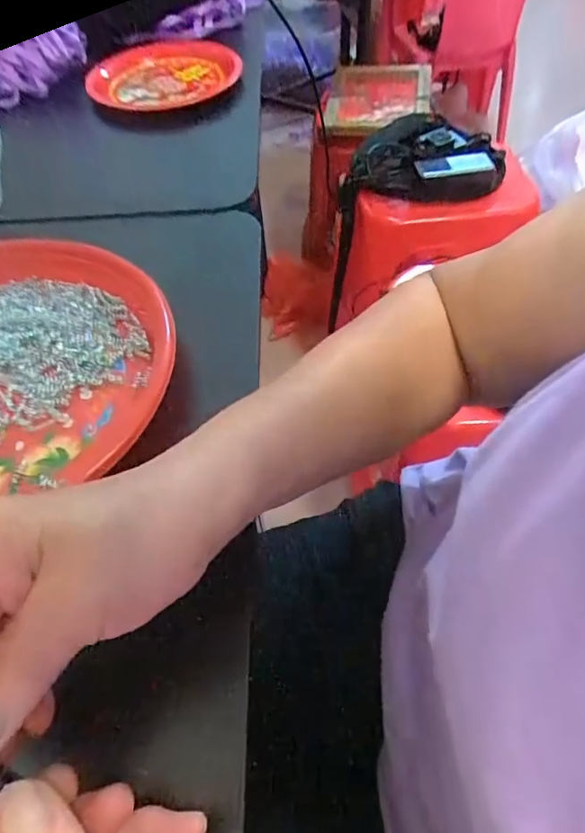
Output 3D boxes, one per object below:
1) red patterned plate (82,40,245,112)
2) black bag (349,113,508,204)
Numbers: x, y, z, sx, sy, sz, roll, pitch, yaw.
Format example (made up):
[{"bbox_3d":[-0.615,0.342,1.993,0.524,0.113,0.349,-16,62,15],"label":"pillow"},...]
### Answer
[{"bbox_3d":[-0.142,-0.373,0.560,0.151,0.030,0.142,-2,54,2],"label":"red patterned plate"},{"bbox_3d":[0.245,-0.468,0.947,0.282,0.075,0.184,-9,54,-3],"label":"black bag"}]

